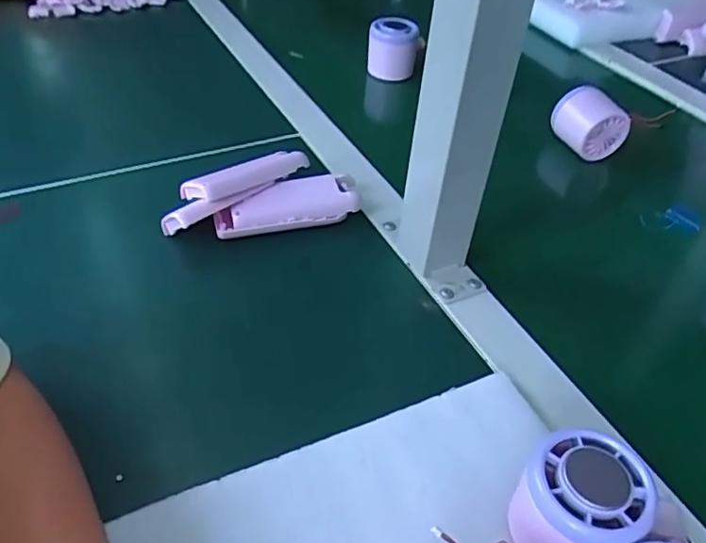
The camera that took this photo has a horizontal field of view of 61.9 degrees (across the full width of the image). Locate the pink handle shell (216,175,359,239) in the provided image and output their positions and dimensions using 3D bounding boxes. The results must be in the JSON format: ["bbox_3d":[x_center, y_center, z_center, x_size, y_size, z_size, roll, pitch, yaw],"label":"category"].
[{"bbox_3d":[-0.052,-0.050,0.473,0.115,0.028,0.035,-12,47,-16],"label":"pink handle shell"}]

